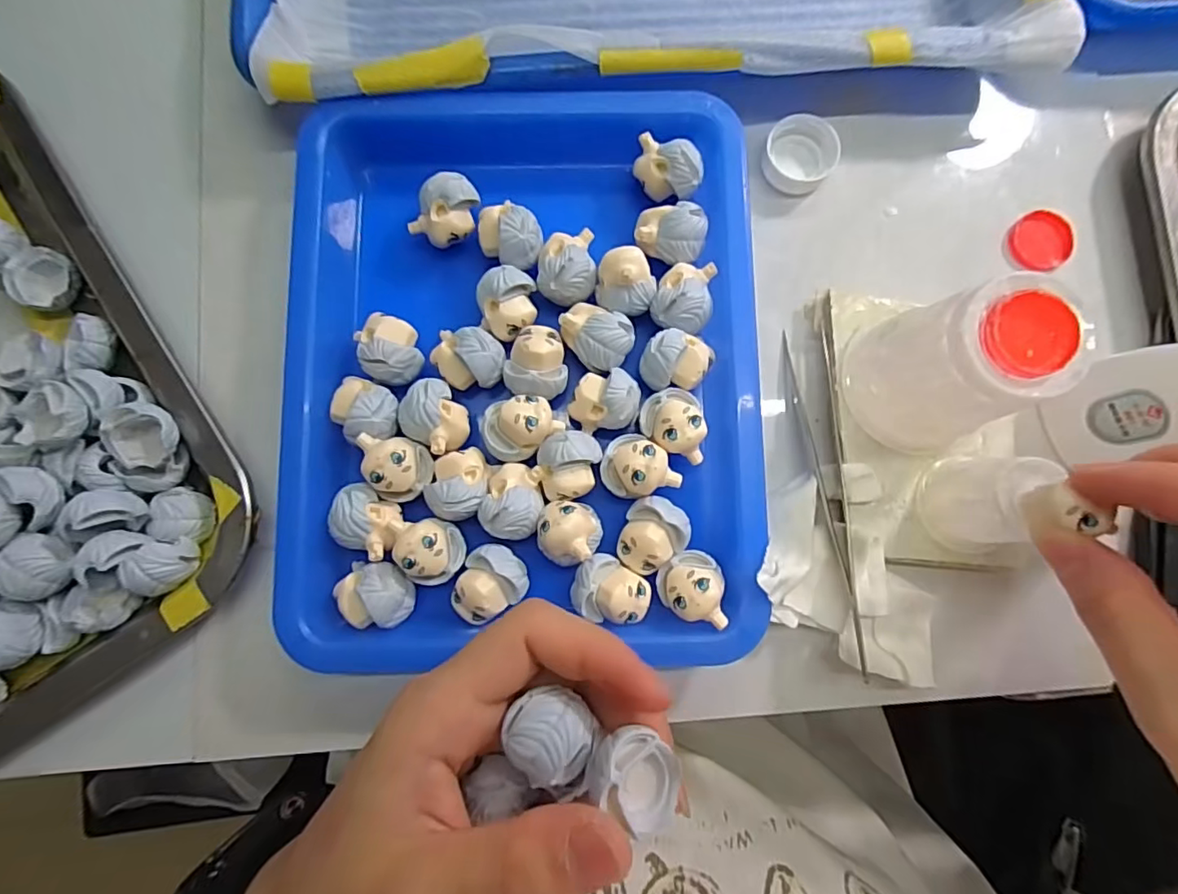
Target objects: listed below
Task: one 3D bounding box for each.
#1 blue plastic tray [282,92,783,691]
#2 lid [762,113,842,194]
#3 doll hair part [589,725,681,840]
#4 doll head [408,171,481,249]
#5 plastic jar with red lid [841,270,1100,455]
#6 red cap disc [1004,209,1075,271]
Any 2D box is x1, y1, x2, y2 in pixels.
[{"bbox_3d":[-0.024,-0.030,0.217,0.171,0.027,0.214,-1,83,0],"label":"blue plastic tray"},{"bbox_3d":[0.090,-0.126,0.242,0.029,0.011,0.030,0,83,1],"label":"lid"},{"bbox_3d":[0.013,0.081,0.136,0.017,0.019,0.026,-37,83,-3],"label":"doll hair part"},{"bbox_3d":[-0.056,-0.094,0.226,0.019,0.023,0.027,31,84,4],"label":"doll head"},{"bbox_3d":[0.124,-0.027,0.194,0.046,0.064,0.045,0,83,1],"label":"plastic jar with red lid"},{"bbox_3d":[0.195,-0.089,0.242,0.028,0.004,0.025,-36,83,-3],"label":"red cap disc"}]

